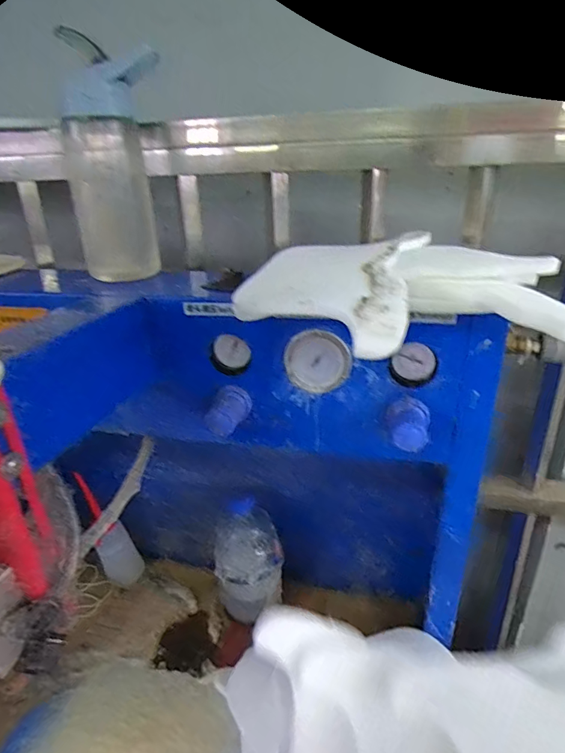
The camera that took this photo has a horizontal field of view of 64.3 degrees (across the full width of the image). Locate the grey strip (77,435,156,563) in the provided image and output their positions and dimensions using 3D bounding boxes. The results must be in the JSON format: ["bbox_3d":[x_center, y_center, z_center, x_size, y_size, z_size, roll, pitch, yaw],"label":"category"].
[{"bbox_3d":[-0.148,0.109,0.422,0.017,0.017,0.133,4,39,14],"label":"grey strip"}]

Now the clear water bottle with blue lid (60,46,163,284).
[{"bbox_3d":[-0.162,-0.202,0.447,0.088,0.198,0.062,-9,26,-14],"label":"clear water bottle with blue lid"}]

